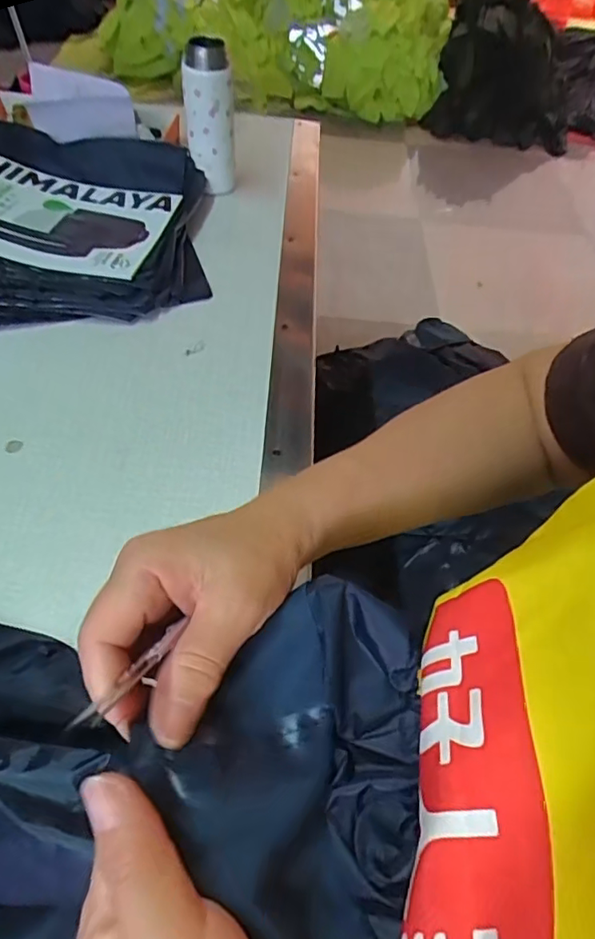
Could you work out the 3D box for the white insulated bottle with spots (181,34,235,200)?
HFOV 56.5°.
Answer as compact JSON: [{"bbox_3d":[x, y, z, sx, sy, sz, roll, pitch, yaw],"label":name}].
[{"bbox_3d":[-0.124,-0.496,0.786,0.068,0.170,0.051,1,52,-5],"label":"white insulated bottle with spots"}]

